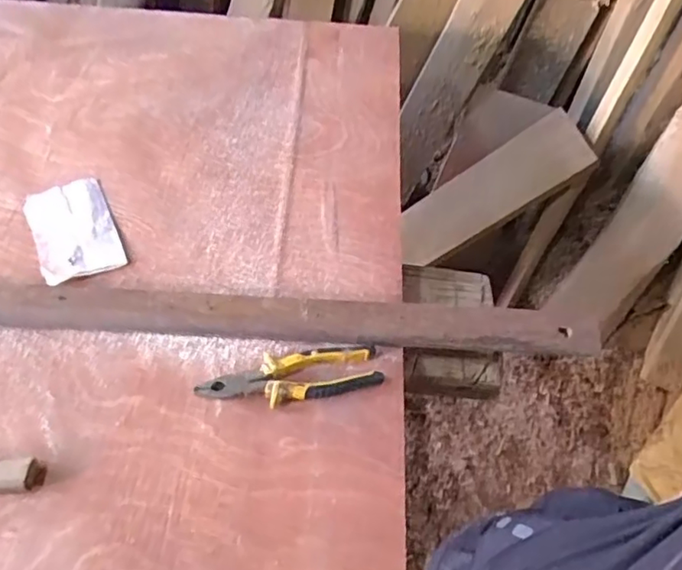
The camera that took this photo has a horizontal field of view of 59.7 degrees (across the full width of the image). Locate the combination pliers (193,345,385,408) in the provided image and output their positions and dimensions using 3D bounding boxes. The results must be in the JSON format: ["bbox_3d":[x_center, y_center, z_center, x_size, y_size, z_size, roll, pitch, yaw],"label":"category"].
[{"bbox_3d":[-0.057,0.104,0.668,0.199,0.027,0.061,-8,56,-10],"label":"combination pliers"}]

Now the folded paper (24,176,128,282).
[{"bbox_3d":[-0.353,-0.075,0.782,0.100,0.018,0.164,-22,60,-19],"label":"folded paper"}]

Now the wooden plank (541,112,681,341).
[{"bbox_3d":[0.698,-0.213,1.246,0.139,0.719,0.049,36,26,19],"label":"wooden plank"}]

